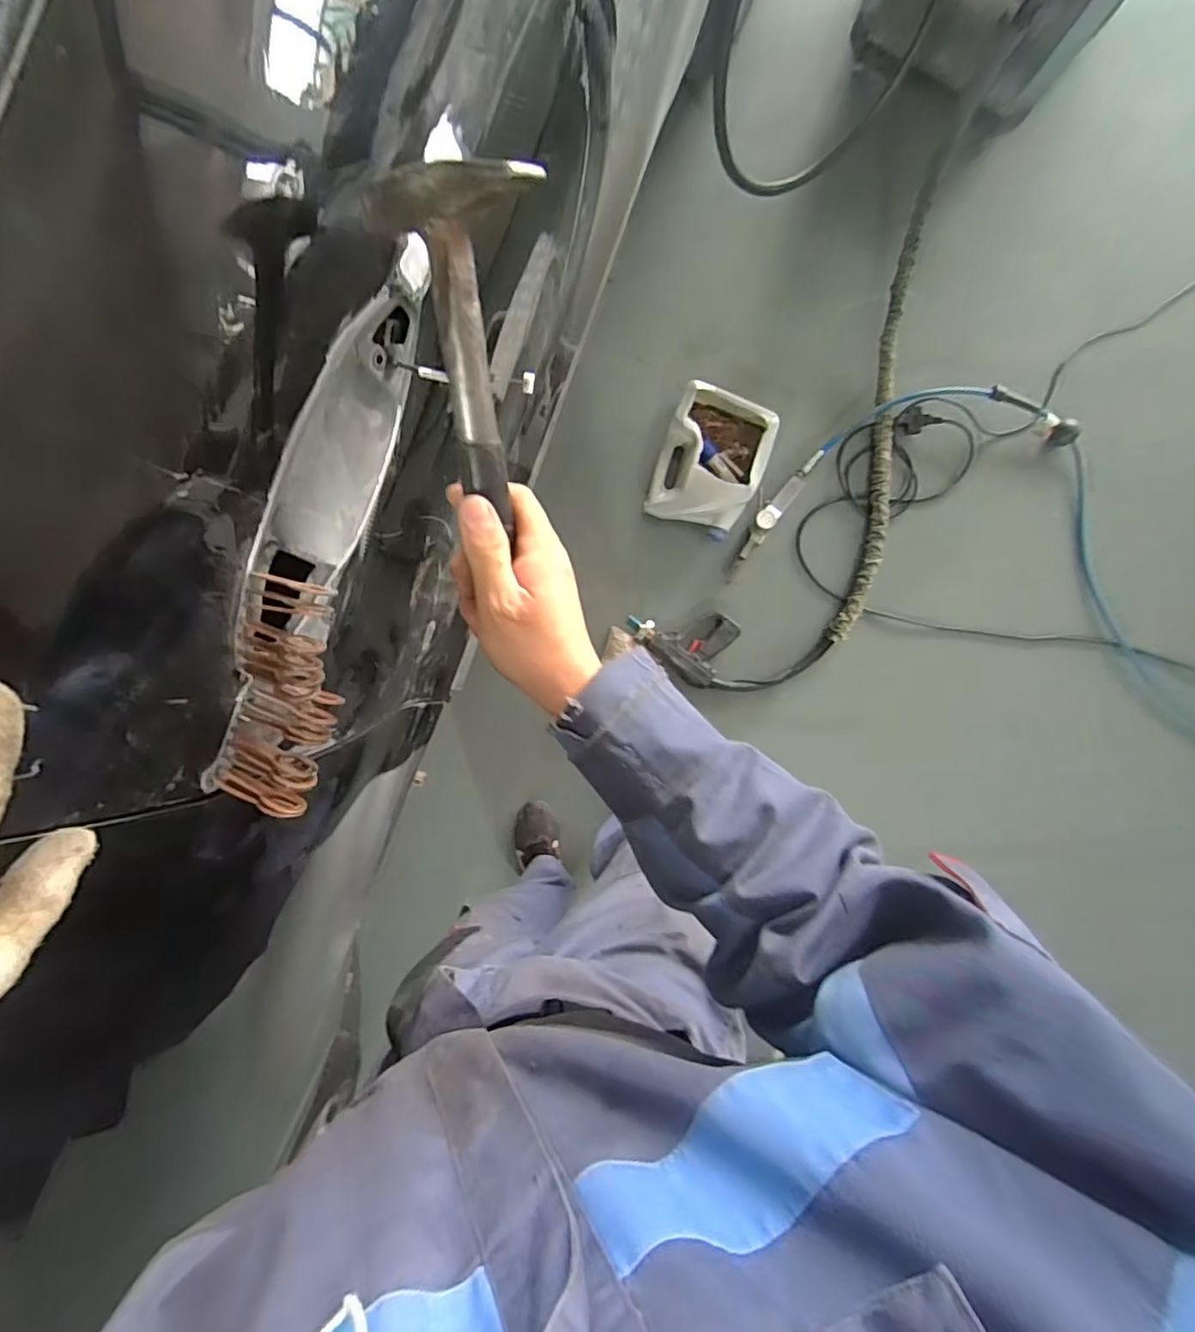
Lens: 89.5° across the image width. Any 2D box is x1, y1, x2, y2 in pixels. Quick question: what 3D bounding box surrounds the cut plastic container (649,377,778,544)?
[{"bbox_3d":[0.269,-0.480,1.427,0.239,0.125,0.326,21,92,0],"label":"cut plastic container"}]

